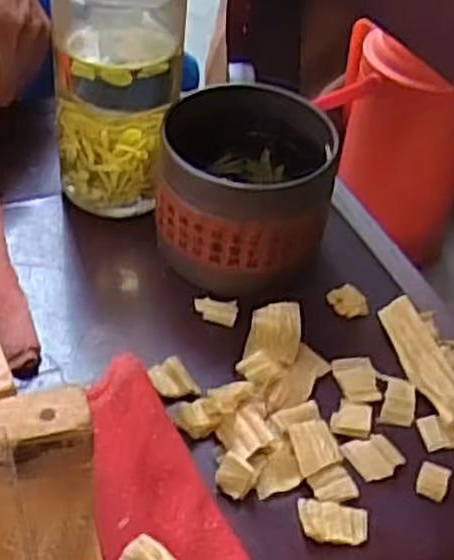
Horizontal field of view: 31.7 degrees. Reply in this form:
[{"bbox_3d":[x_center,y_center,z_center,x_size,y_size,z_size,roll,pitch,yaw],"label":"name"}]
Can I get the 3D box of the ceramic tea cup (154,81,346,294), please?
[{"bbox_3d":[0.009,-0.058,0.444,0.093,0.072,0.113,4,46,-3],"label":"ceramic tea cup"}]

